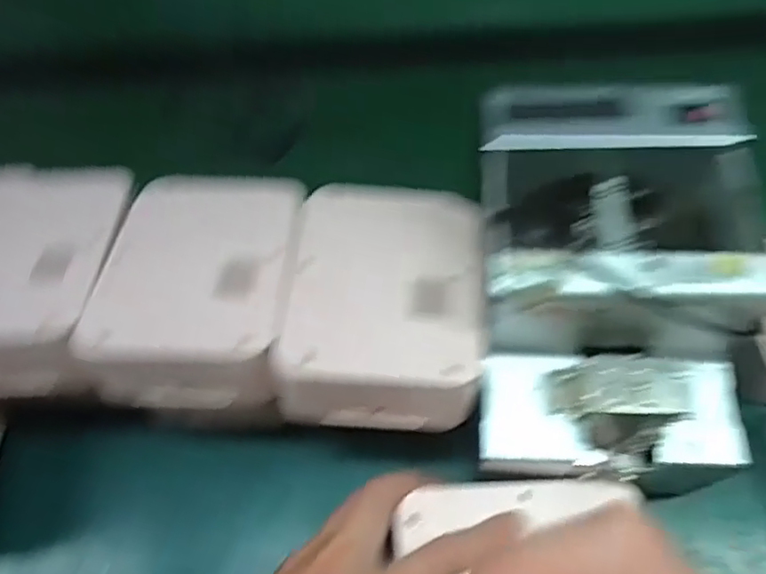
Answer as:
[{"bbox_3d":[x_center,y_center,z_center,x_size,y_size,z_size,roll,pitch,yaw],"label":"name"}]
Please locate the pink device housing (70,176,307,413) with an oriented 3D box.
[{"bbox_3d":[-0.096,-0.004,0.337,0.097,0.048,0.130,1,59,5],"label":"pink device housing"}]

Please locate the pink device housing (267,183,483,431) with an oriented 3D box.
[{"bbox_3d":[0.002,0.003,0.323,0.099,0.040,0.136,2,60,6],"label":"pink device housing"}]

